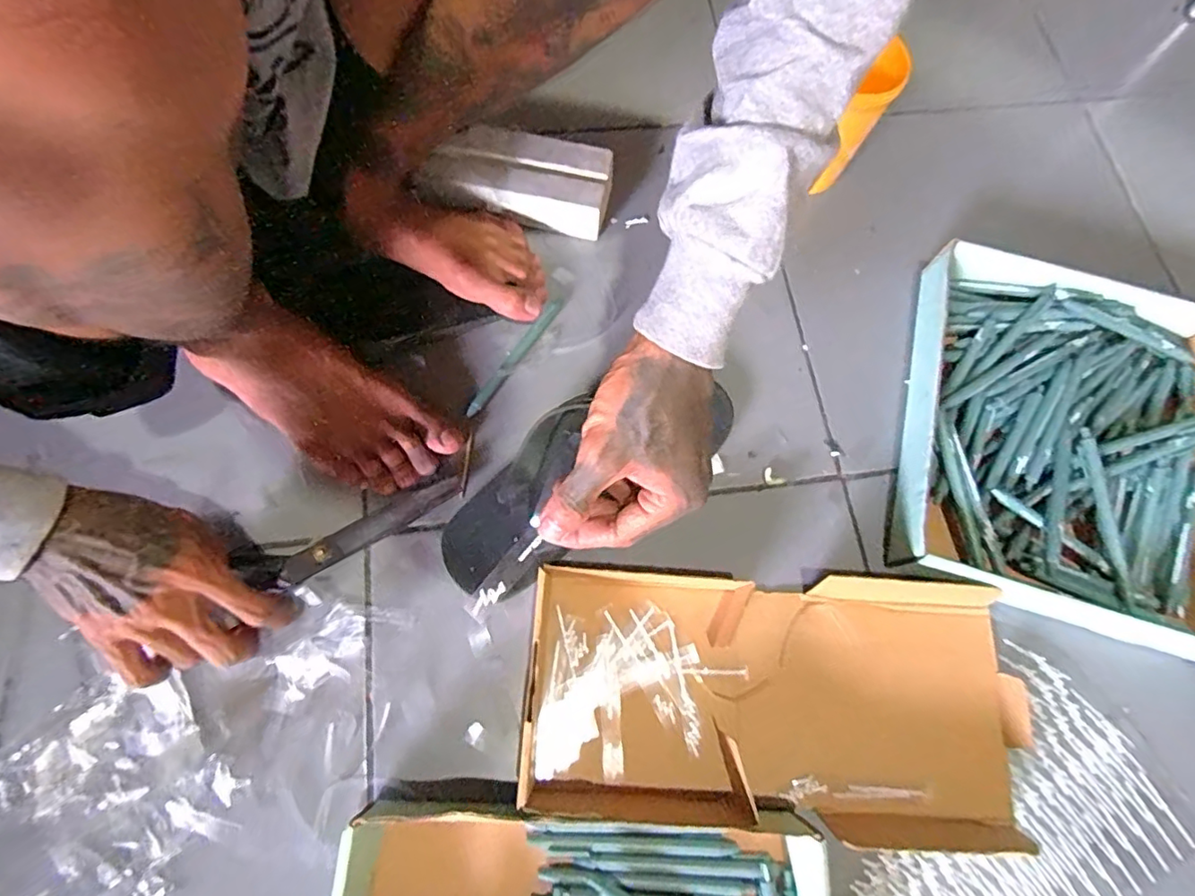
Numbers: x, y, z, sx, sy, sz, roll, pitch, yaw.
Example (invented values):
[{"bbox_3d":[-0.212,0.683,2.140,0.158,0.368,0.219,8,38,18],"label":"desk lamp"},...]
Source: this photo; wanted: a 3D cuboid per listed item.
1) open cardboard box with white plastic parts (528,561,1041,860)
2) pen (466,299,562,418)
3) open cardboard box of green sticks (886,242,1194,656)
[{"bbox_3d":[0.134,0.187,0.418,0.371,0.044,0.183,3,70,-2],"label":"open cardboard box with white plastic parts"},{"bbox_3d":[-0.074,-0.084,0.520,0.012,0.006,0.140,32,72,8],"label":"pen"},{"bbox_3d":[0.534,0.026,0.465,0.533,0.097,0.364,16,71,3],"label":"open cardboard box of green sticks"}]

